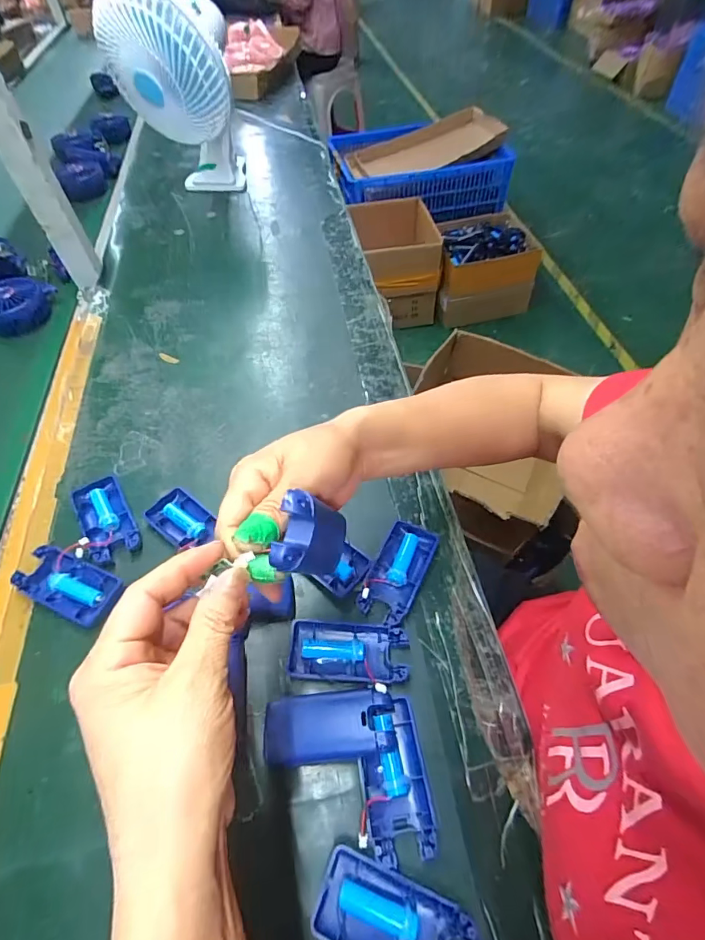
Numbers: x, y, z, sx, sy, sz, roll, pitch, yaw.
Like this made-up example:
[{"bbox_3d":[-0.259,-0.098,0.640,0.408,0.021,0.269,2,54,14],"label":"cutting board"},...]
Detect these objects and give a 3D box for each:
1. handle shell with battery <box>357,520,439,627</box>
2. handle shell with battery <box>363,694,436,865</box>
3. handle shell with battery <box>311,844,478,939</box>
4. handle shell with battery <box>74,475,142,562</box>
[{"bbox_3d":[0.041,0.089,0.412,0.046,0.017,0.098,23,58,15],"label":"handle shell with battery"},{"bbox_3d":[0.029,0.211,0.314,0.043,0.016,0.090,-8,55,-5],"label":"handle shell with battery"},{"bbox_3d":[0.024,0.272,0.273,0.091,0.015,0.045,18,57,12],"label":"handle shell with battery"},{"bbox_3d":[-0.243,0.045,0.445,0.047,0.016,0.094,-24,58,-16],"label":"handle shell with battery"}]

